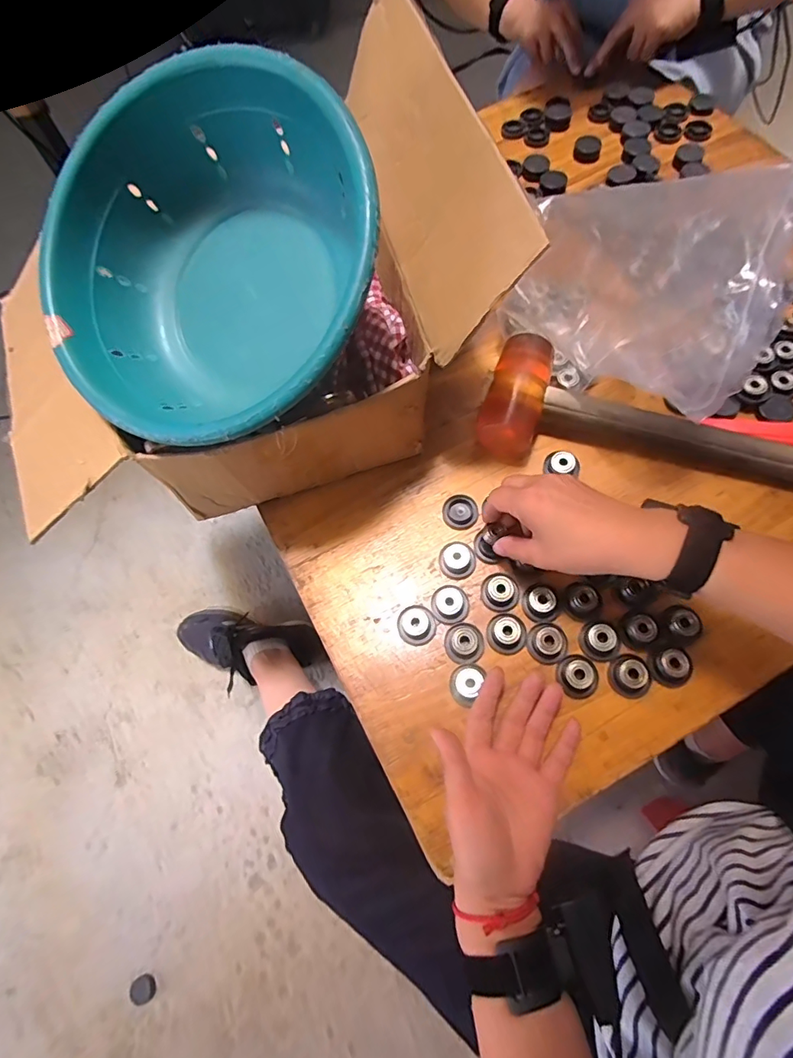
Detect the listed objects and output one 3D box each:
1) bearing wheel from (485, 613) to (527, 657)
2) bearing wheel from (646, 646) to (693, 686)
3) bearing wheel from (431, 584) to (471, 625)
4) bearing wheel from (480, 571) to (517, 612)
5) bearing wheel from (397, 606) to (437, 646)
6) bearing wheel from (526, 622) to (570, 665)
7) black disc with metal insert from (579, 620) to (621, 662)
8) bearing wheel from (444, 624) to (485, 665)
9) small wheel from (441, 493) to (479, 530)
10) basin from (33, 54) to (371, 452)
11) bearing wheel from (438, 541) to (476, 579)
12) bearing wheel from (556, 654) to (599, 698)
[{"bbox_3d":[0.093,0.088,0.420,0.034,0.010,0.033,-2,68,4],"label":"bearing wheel"},{"bbox_3d":[0.222,0.111,0.403,0.029,0.012,0.028,-2,68,4],"label":"bearing wheel"},{"bbox_3d":[0.047,0.065,0.434,0.032,0.010,0.032,-2,68,4],"label":"bearing wheel"},{"bbox_3d":[0.090,0.053,0.431,0.032,0.015,0.032,-2,68,4],"label":"bearing wheel"},{"bbox_3d":[0.018,0.083,0.430,0.032,0.015,0.033,-2,68,4],"label":"bearing wheel"},{"bbox_3d":[0.128,0.095,0.417,0.034,0.017,0.033,-2,68,4],"label":"bearing wheel"},{"bbox_3d":[0.171,0.092,0.414,0.031,0.020,0.032,-2,68,4],"label":"black disc with metal insert"},{"bbox_3d":[0.058,0.096,0.419,0.033,0.009,0.033,-2,68,4],"label":"bearing wheel"},{"bbox_3d":[0.060,-0.016,0.471,0.032,0.009,0.034,-2,68,4],"label":"small wheel"},{"bbox_3d":[-0.129,-0.195,0.385,0.270,0.105,0.260,6,90,18],"label":"basin"},{"bbox_3d":[0.055,0.027,0.448,0.033,0.012,0.031,-2,68,4],"label":"bearing wheel"},{"bbox_3d":[0.150,0.119,0.405,0.032,0.021,0.033,-2,68,4],"label":"bearing wheel"}]

